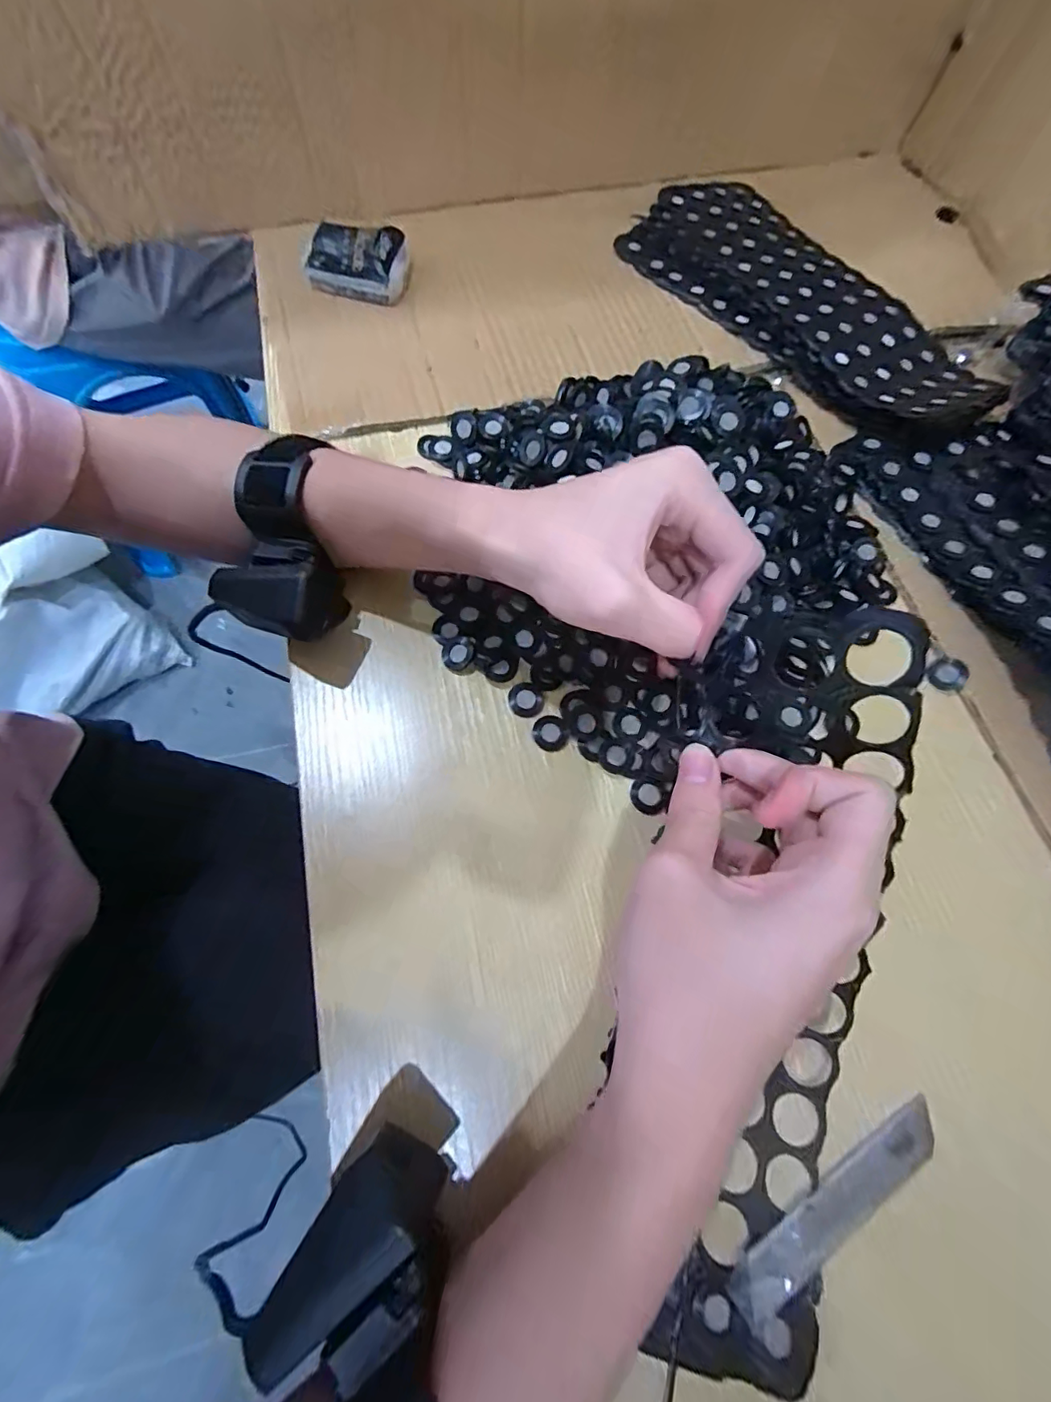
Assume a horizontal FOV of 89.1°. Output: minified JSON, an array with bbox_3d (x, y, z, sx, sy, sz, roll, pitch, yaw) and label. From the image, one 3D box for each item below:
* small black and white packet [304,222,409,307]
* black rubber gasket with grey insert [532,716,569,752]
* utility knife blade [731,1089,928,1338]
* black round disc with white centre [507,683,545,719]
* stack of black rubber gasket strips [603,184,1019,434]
[{"bbox_3d":[-0.122,-0.312,0.382,0.068,0.027,0.041,6,68,-2],"label":"small black and white packet"},{"bbox_3d":[0.013,0.017,0.278,0.018,0.004,0.019,2,68,-4],"label":"black rubber gasket with grey insert"},{"bbox_3d":[0.125,0.200,0.210,0.107,0.006,0.018,-27,72,-14],"label":"utility knife blade"},{"bbox_3d":[0.000,0.000,0.286,0.020,0.004,0.018,19,68,3],"label":"black round disc with white centre"},{"bbox_3d":[0.211,-0.303,0.402,0.128,0.013,0.290,-38,75,-17],"label":"stack of black rubber gasket strips"}]

